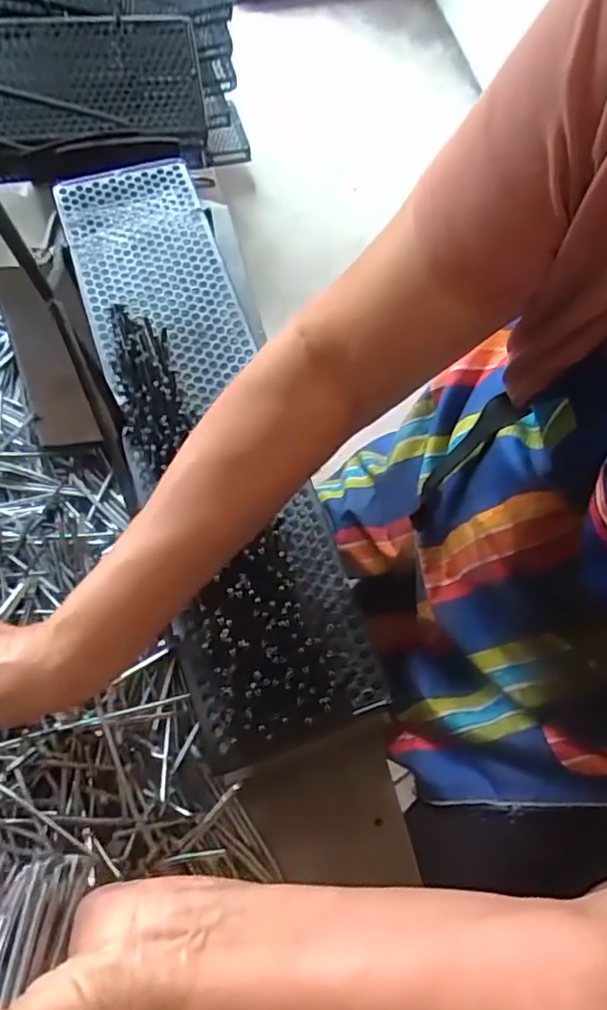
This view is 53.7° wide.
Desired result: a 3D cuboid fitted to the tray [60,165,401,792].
[{"bbox_3d":[-0.097,-0.100,0.529,0.139,0.054,0.600,-17,68,-9],"label":"tray"}]

